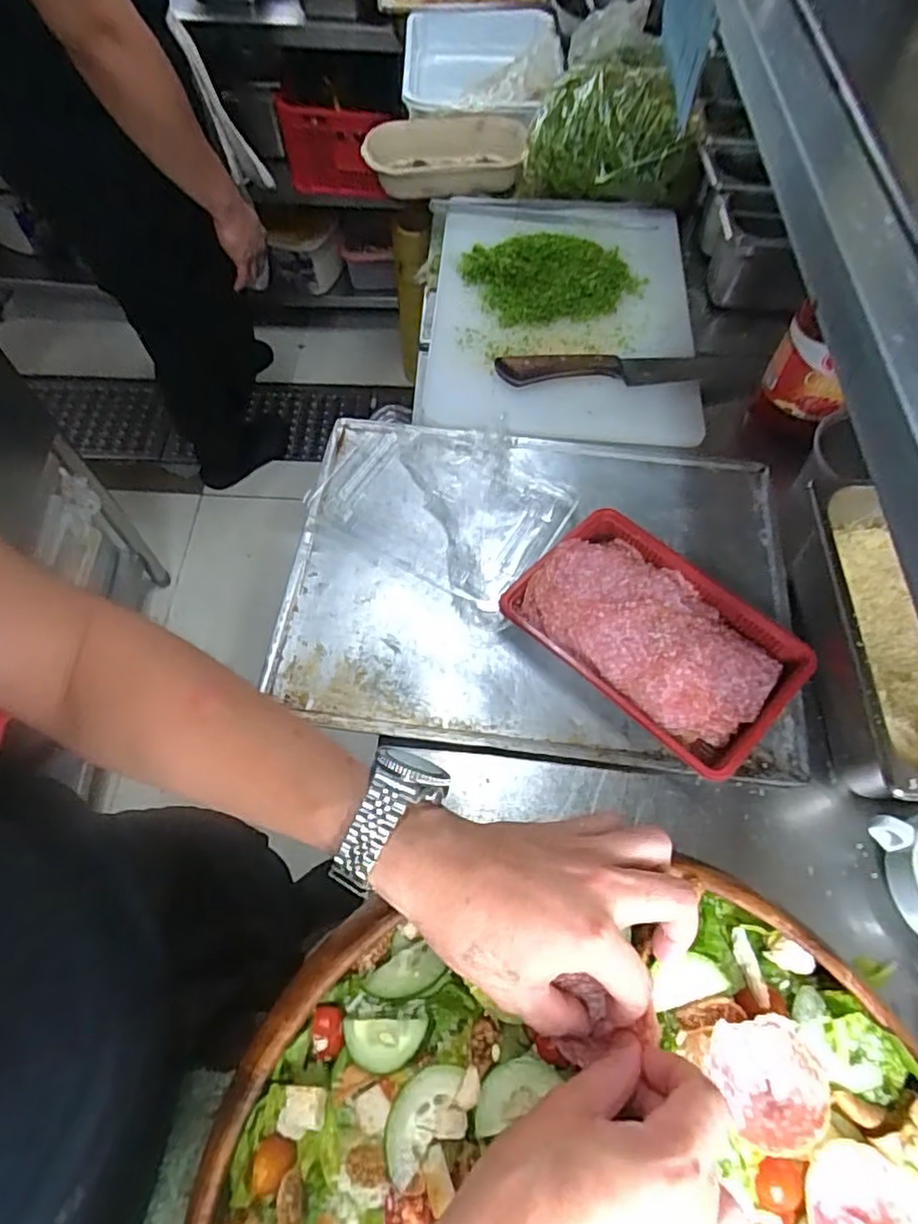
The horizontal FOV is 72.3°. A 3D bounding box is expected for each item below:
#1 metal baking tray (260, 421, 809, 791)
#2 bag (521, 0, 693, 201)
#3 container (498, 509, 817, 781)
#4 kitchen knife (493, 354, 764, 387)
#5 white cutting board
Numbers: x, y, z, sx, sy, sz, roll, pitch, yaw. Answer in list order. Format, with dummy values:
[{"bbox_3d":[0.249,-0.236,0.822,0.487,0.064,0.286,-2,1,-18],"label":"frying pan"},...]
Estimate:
[{"bbox_3d":[0.073,-0.031,0.586,0.449,0.024,0.330,7,64,3],"label":"metal baking tray"},{"bbox_3d":[0.203,-0.671,0.832,0.209,0.104,0.232,9,63,3],"label":"bag"},{"bbox_3d":[0.169,0.015,0.542,0.159,0.035,0.230,-41,71,-18],"label":"container"},{"bbox_3d":[0.189,-0.267,0.687,0.292,0.018,0.040,-3,64,-1],"label":"kitchen knife"},{"bbox_3d":[0.113,-0.357,0.747,0.300,0.027,0.395,2,64,1],"label":"white cutting board"}]

